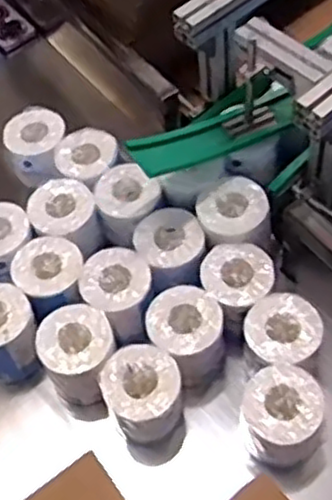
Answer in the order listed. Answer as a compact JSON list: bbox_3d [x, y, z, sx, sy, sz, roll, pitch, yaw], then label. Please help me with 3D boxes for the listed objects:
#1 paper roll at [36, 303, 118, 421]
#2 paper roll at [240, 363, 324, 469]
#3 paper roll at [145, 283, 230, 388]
[{"bbox_3d":[-0.111,0.154,0.985,0.103,0.152,0.097,-2,56,3],"label":"paper roll"},{"bbox_3d":[0.145,0.217,0.913,0.095,0.120,0.101,-2,56,3],"label":"paper roll"},{"bbox_3d":[0.029,0.120,0.976,0.093,0.129,0.091,-2,56,3],"label":"paper roll"}]

